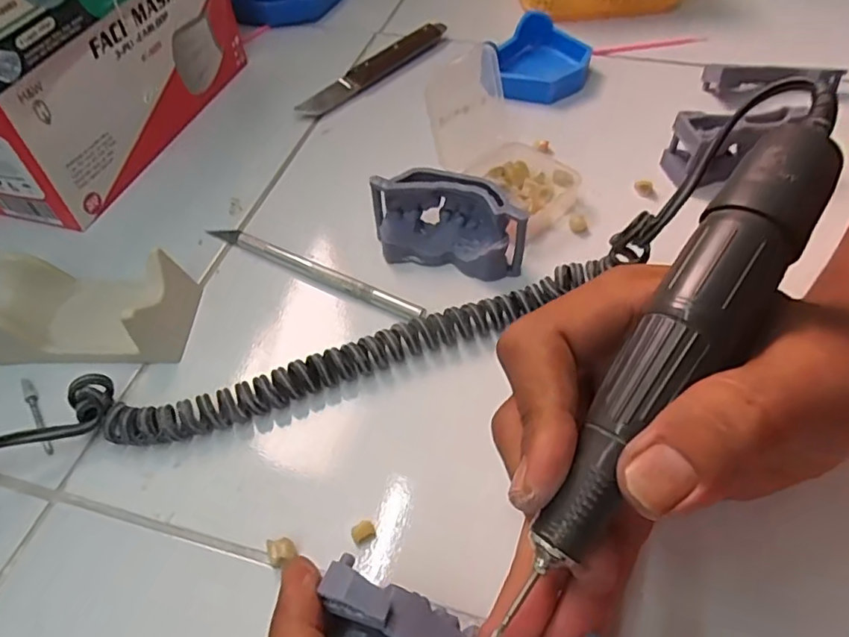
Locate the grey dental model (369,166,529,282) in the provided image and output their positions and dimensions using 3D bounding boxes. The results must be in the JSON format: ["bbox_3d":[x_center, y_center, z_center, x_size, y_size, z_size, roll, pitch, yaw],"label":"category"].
[{"bbox_3d":[0.012,-0.049,0.293,0.079,0.041,0.029,10,51,11],"label":"grey dental model"}]

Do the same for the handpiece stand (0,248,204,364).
[{"bbox_3d":[-0.161,-0.007,0.273,0.090,0.033,0.046,0,50,2],"label":"handpiece stand"}]

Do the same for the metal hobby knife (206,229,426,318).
[{"bbox_3d":[-0.059,-0.026,0.301,0.133,0.007,0.008,23,55,20],"label":"metal hobby knife"}]

